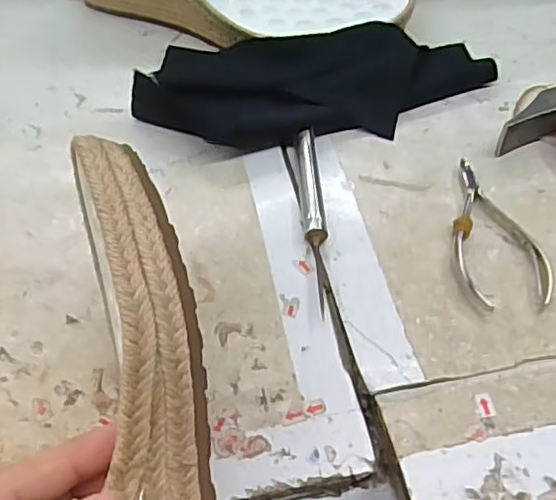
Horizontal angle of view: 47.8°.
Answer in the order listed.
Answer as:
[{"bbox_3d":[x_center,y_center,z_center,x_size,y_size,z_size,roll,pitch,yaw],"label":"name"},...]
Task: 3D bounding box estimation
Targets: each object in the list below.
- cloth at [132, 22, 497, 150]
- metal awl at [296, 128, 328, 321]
[{"bbox_3d":[0.026,-0.110,0.398,0.225,0.032,0.098,-6,52,-6],"label":"cloth"},{"bbox_3d":[0.019,-0.022,0.345,0.012,0.011,0.121,-2,52,-2],"label":"metal awl"}]

